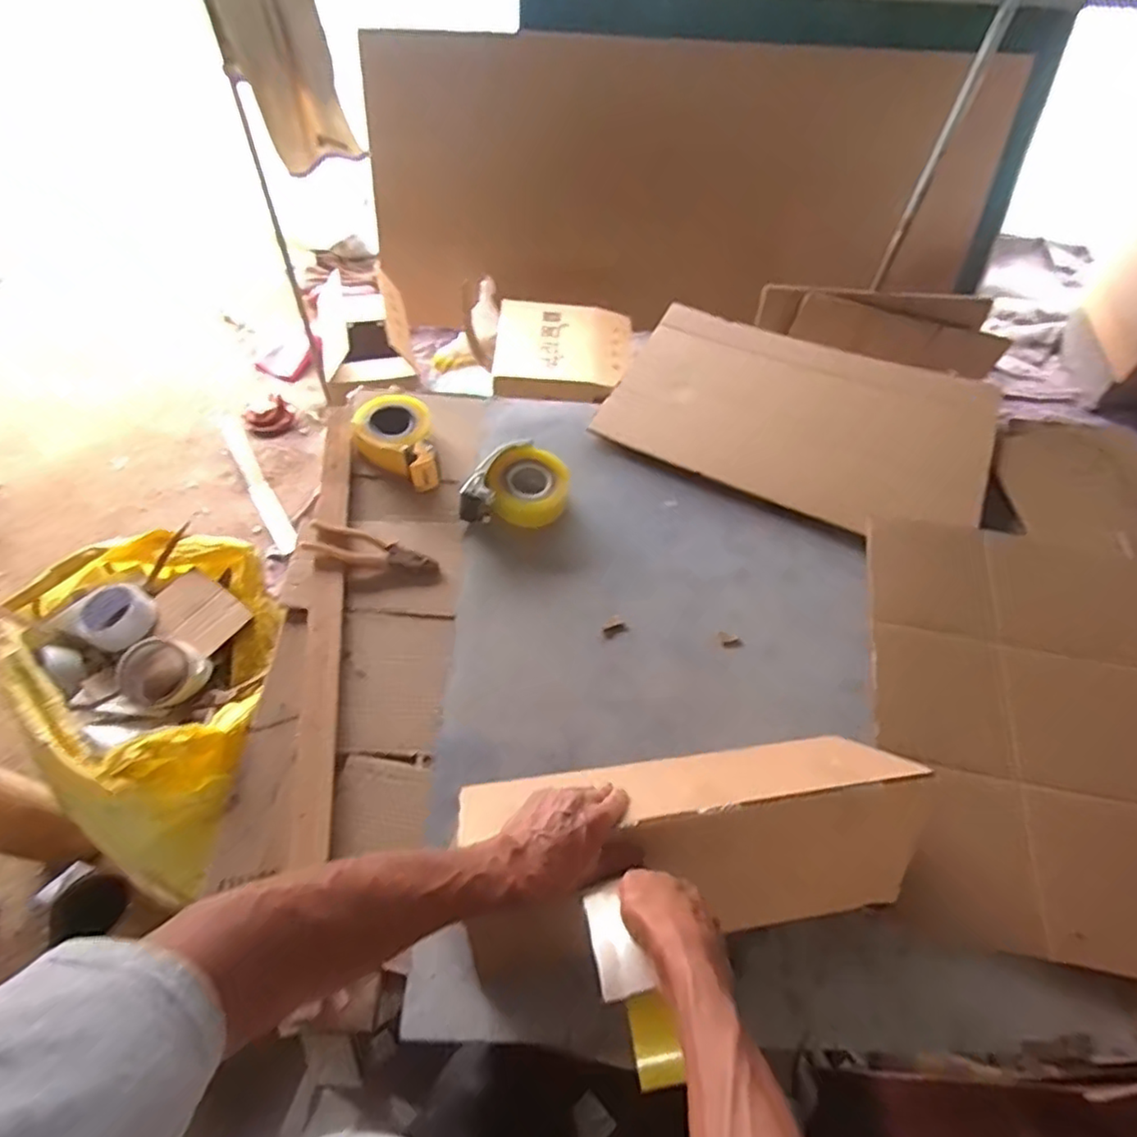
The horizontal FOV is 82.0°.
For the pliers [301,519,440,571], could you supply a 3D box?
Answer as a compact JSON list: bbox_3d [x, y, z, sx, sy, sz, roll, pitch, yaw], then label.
[{"bbox_3d":[-0.287,-0.027,0.949,0.191,0.025,0.047,12,55,5],"label":"pliers"}]

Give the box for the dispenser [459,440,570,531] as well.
[{"bbox_3d":[-0.081,-0.129,1.023,0.162,0.089,0.122,1,55,-2],"label":"dispenser"}]

